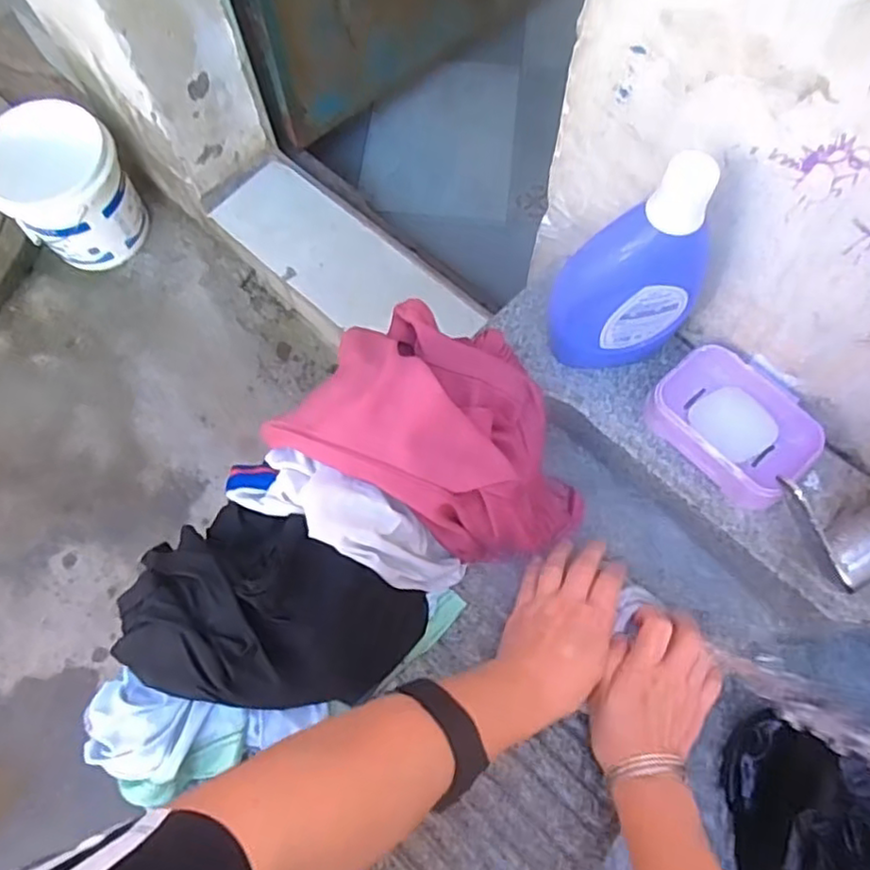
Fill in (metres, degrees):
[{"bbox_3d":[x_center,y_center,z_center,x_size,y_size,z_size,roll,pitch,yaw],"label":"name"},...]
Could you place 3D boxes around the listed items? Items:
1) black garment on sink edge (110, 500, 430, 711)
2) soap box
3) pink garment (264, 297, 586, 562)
[{"bbox_3d":[-0.112,0.129,0.469,0.193,0.110,0.125,14,70,6],"label":"black garment on sink edge"},{"bbox_3d":[0.240,-0.012,0.533,0.098,0.032,0.122,-43,74,-14],"label":"soap box"},{"bbox_3d":[0.013,0.001,0.524,0.230,0.155,0.153,26,72,10],"label":"pink garment"}]

